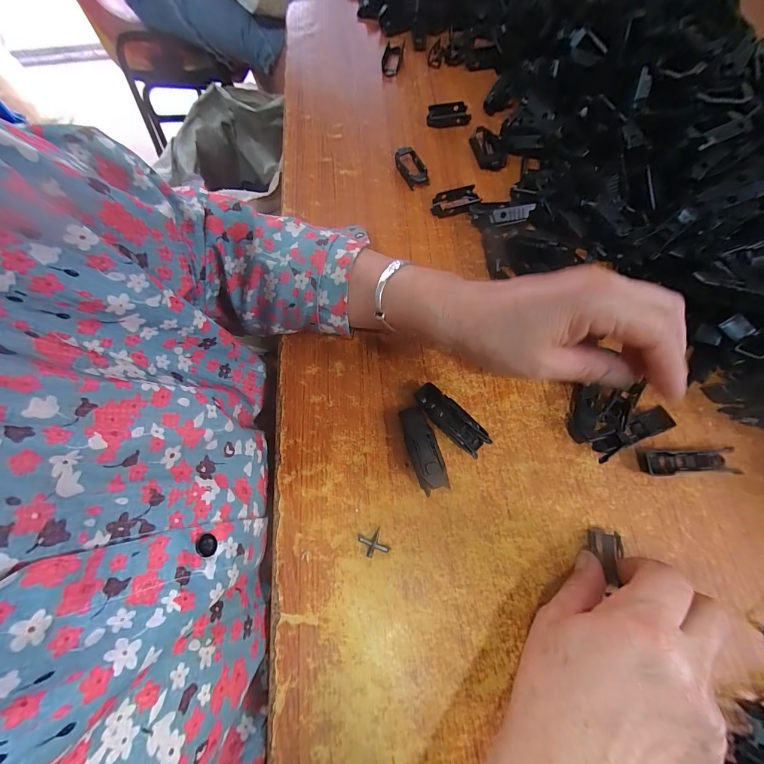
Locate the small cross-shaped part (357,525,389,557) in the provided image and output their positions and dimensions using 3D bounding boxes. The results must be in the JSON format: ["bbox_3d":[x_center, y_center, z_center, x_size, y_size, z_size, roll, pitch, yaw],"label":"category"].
[{"bbox_3d":[-0.006,0.118,0.250,0.018,0.004,0.017,-21,71,-6],"label":"small cross-shaped part"}]

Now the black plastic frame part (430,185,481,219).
[{"bbox_3d":[0.074,-0.182,0.351,0.047,0.012,0.025,-15,70,-4],"label":"black plastic frame part"}]

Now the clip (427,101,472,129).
[{"bbox_3d":[0.077,-0.304,0.392,0.050,0.011,0.028,-14,70,-3],"label":"clip"}]

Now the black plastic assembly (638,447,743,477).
[{"bbox_3d":[0.233,0.061,0.261,0.066,0.012,0.019,-2,70,1],"label":"black plastic assembly"}]

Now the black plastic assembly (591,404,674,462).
[{"bbox_3d":[0.194,0.041,0.267,0.064,0.015,0.017,-26,71,-8],"label":"black plastic assembly"}]

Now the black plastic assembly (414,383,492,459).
[{"bbox_3d":[0.054,0.029,0.275,0.021,0.016,0.067,-42,74,-13],"label":"black plastic assembly"}]

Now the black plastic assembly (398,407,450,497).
[{"bbox_3d":[0.031,0.052,0.268,0.022,0.015,0.066,-18,70,-5],"label":"black plastic assembly"}]

